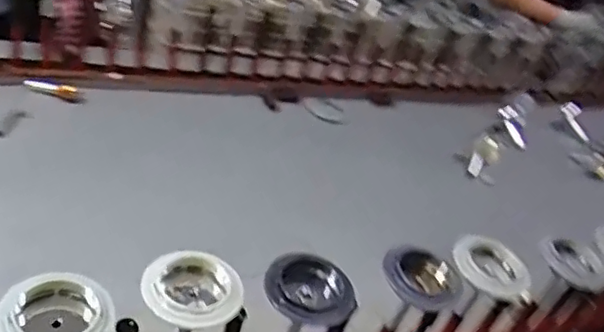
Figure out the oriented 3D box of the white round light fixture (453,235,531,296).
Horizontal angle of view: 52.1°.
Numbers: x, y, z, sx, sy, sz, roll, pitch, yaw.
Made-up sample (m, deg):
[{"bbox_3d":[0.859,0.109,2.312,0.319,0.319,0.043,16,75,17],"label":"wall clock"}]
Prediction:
[{"bbox_3d":[0.199,0.103,0.643,0.076,0.019,0.066,1,53,-28],"label":"white round light fixture"}]

